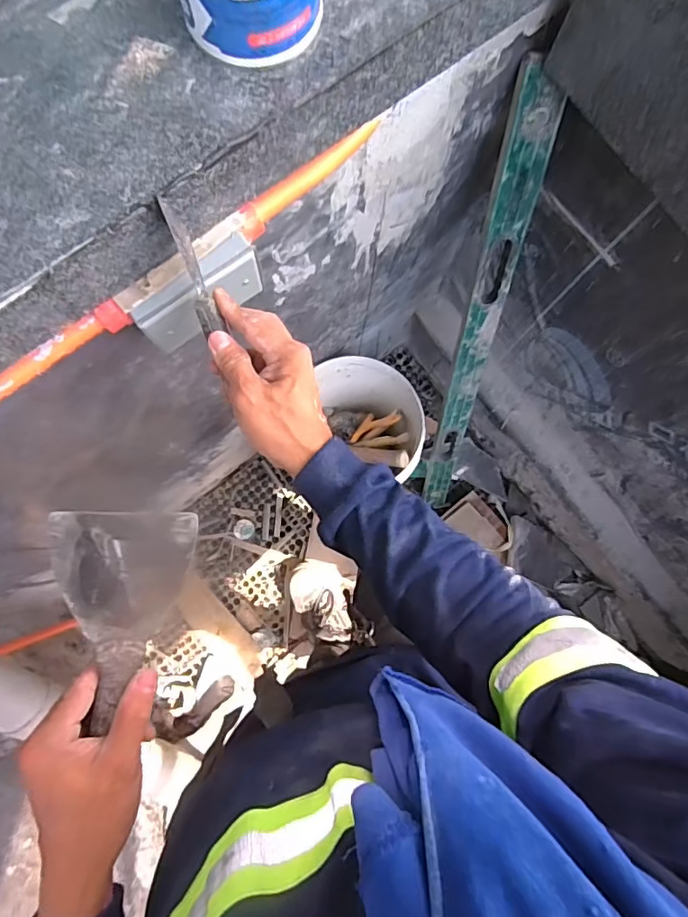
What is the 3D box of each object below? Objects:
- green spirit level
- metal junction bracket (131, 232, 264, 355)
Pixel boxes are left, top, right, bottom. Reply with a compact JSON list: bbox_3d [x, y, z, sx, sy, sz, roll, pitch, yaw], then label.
[{"bbox_3d":[0.228,-0.168,0.928,0.060,0.916,0.020,-3,55,-2],"label":"green spirit level"},{"bbox_3d":[-0.126,-0.144,0.456,0.115,0.067,0.025,-40,85,-6],"label":"metal junction bracket"}]

